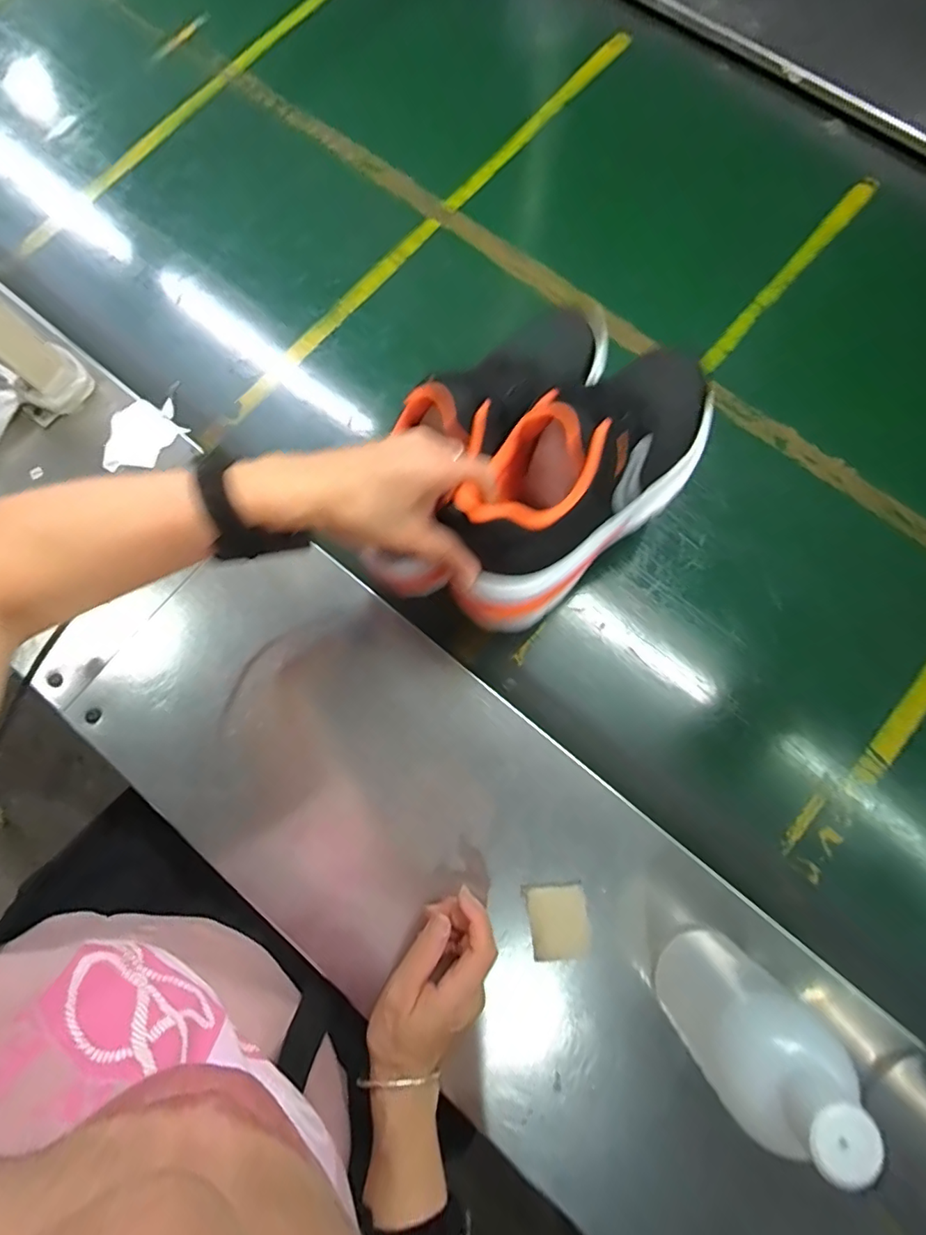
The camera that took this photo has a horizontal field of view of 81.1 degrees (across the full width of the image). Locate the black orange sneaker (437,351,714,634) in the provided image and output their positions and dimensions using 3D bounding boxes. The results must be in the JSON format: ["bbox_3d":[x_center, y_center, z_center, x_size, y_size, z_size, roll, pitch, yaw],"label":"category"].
[{"bbox_3d":[0.094,-0.110,0.397,0.100,0.105,0.261,43,73,11],"label":"black orange sneaker"}]

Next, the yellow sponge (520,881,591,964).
[{"bbox_3d":[0.078,0.249,0.443,0.047,0.020,0.055,-9,78,0],"label":"yellow sponge"}]

